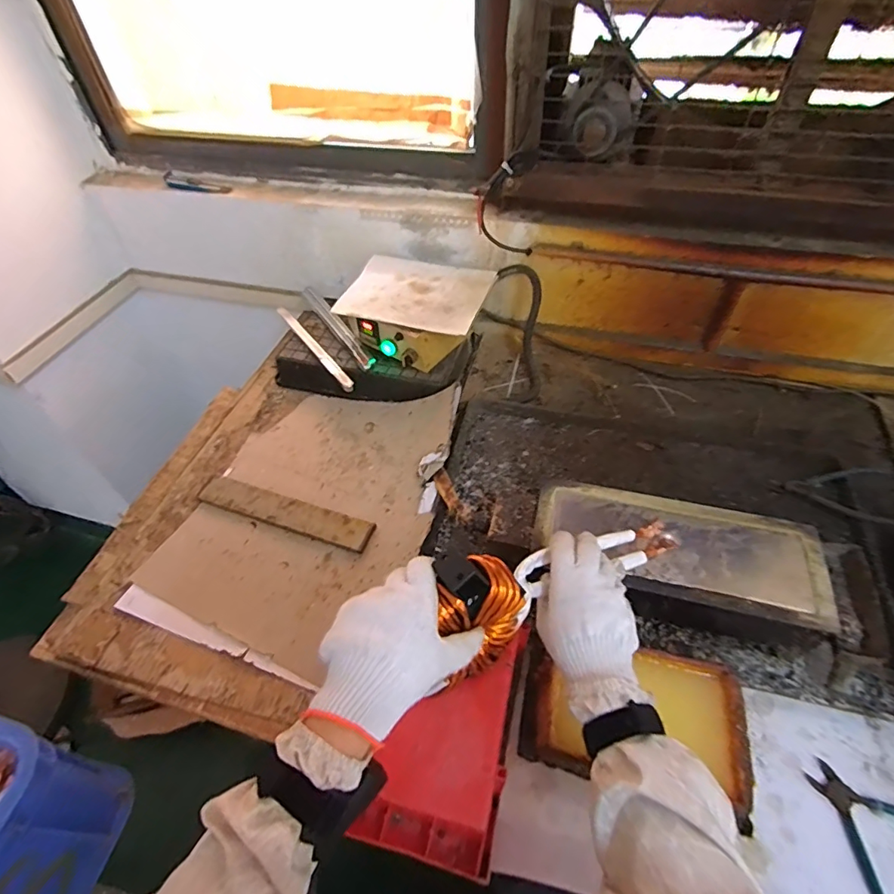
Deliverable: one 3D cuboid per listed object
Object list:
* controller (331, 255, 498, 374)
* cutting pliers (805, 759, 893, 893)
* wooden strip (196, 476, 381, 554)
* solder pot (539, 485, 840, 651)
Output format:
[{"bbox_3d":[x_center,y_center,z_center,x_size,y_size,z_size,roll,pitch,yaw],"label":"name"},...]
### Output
[{"bbox_3d":[-0.059,-0.254,0.928,0.257,0.089,0.205,14,51,14],"label":"controller"},{"bbox_3d":[0.421,0.385,0.479,0.116,0.021,0.130,-38,53,-15],"label":"cutting pliers"},{"bbox_3d":[-0.260,0.104,0.784,0.301,0.014,0.055,15,51,15],"label":"wooden strip"},{"bbox_3d":[0.285,0.148,0.631,0.327,0.084,0.144,9,50,10],"label":"solder pot"}]

